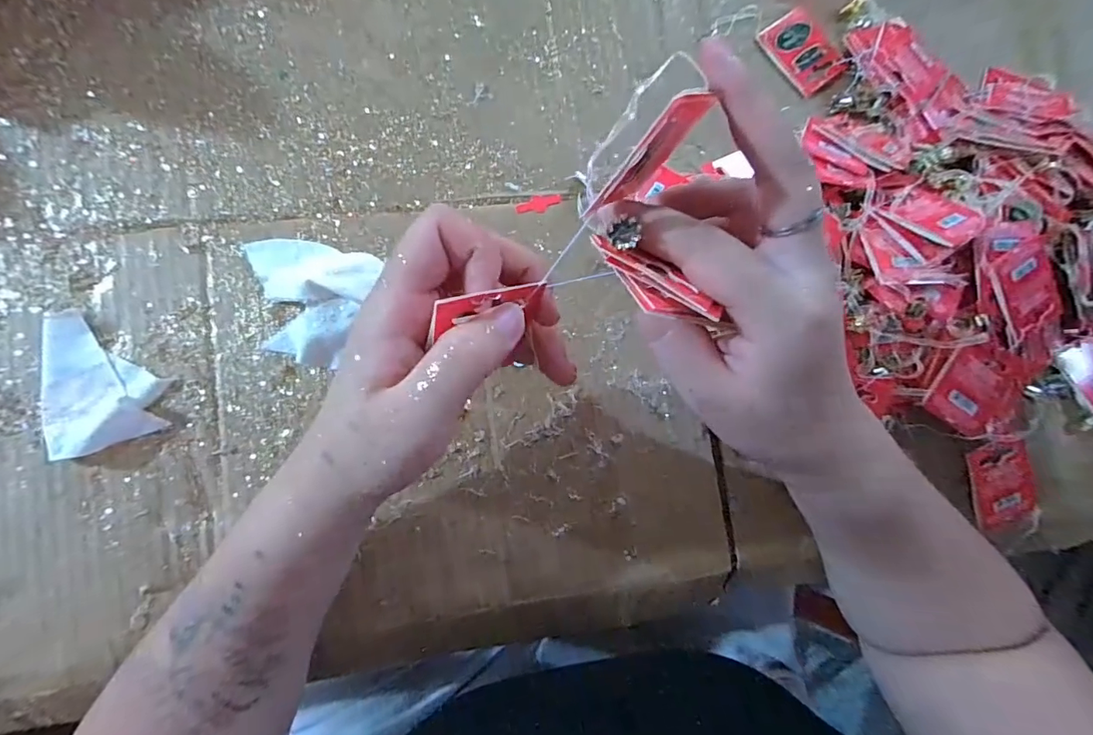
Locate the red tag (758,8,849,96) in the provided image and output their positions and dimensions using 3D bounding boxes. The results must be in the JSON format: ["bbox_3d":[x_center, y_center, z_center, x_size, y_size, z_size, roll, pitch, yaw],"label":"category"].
[{"bbox_3d":[0.193,-0.238,0.358,0.049,0.009,0.062,-36,88,-9],"label":"red tag"}]

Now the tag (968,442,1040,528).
[{"bbox_3d":[0.316,0.079,0.328,0.049,0.005,0.061,-18,98,-8],"label":"tag"}]

